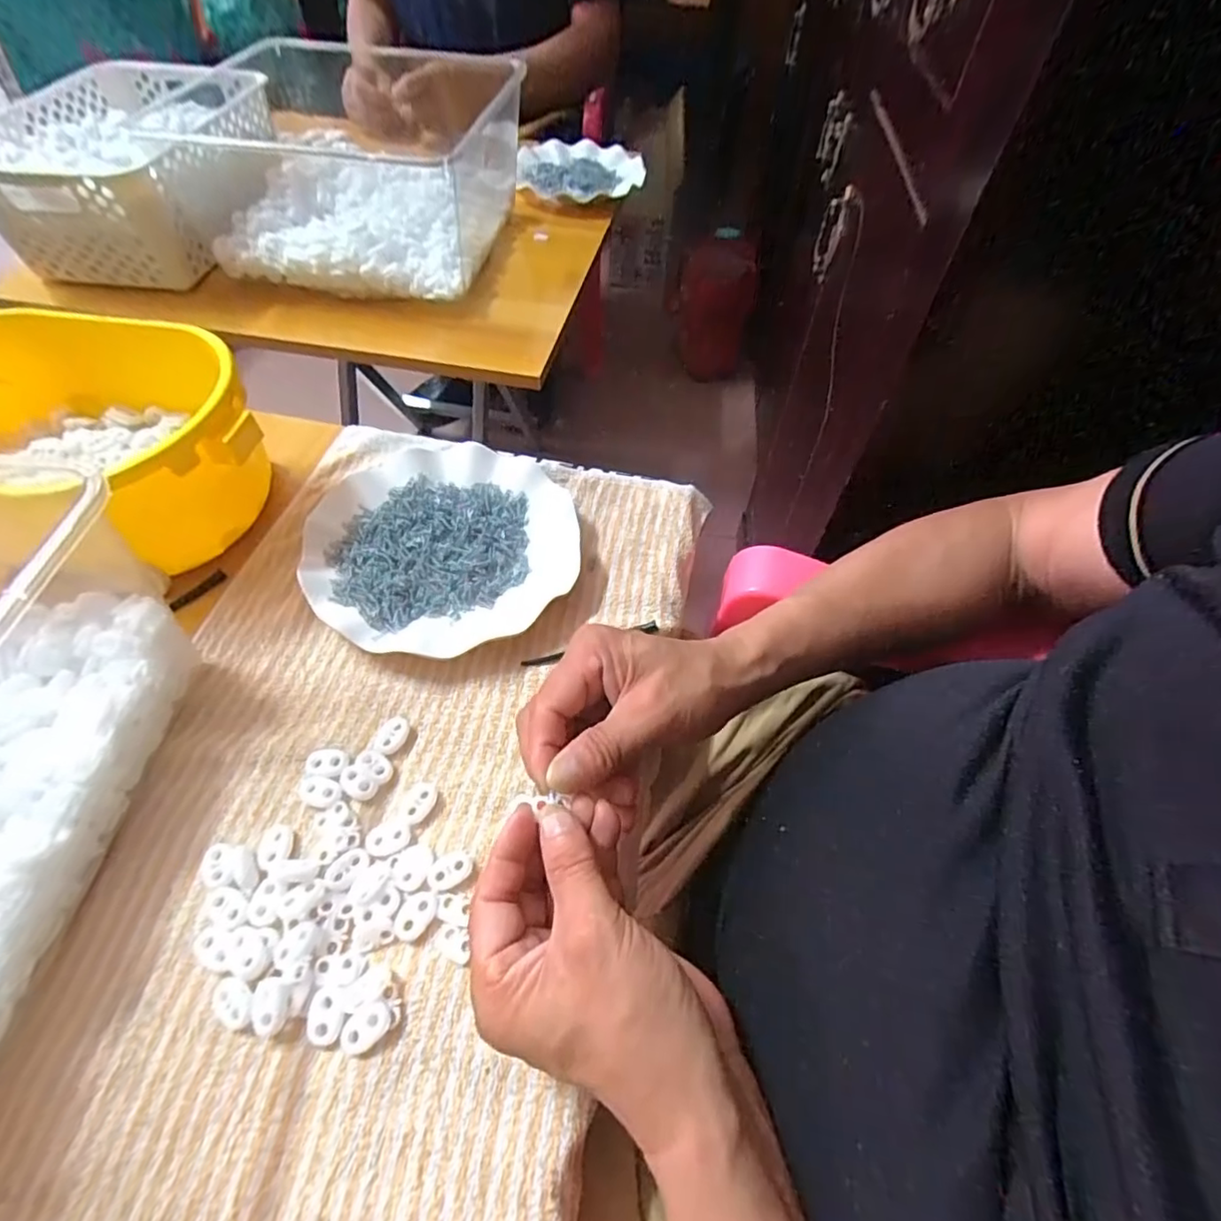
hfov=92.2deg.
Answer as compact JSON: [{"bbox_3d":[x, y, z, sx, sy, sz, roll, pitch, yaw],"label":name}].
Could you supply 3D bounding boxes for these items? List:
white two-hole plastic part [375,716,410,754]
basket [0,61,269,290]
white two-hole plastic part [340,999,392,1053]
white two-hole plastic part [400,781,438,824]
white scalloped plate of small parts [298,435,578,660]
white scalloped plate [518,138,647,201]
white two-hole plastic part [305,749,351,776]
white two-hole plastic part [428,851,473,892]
[{"bbox_3d":[-0.127,0.073,0.344,0.015,0.007,0.023,22,58,13],"label":"white two-hole plastic part"},{"bbox_3d":[-0.500,-0.479,0.640,0.219,0.103,0.307,2,56,0],"label":"basket"},{"bbox_3d":[-0.109,0.187,0.265,0.022,0.008,0.014,-30,61,-20],"label":"white two-hole plastic part"},{"bbox_3d":[-0.105,0.106,0.323,0.016,0.005,0.023,14,56,8],"label":"white two-hole plastic part"},{"bbox_3d":[-0.120,-0.053,0.417,0.177,0.026,0.174,1,56,-1],"label":"white scalloped plate of small parts"},{"bbox_3d":[-0.040,-0.587,0.775,0.158,0.025,0.158,-3,56,-4],"label":"white scalloped plate"},{"bbox_3d":[-0.160,0.086,0.332,0.024,0.006,0.015,1,56,-1],"label":"white two-hole plastic part"},{"bbox_3d":[-0.083,0.134,0.303,0.023,0.004,0.016,-25,60,-18],"label":"white two-hole plastic part"}]

